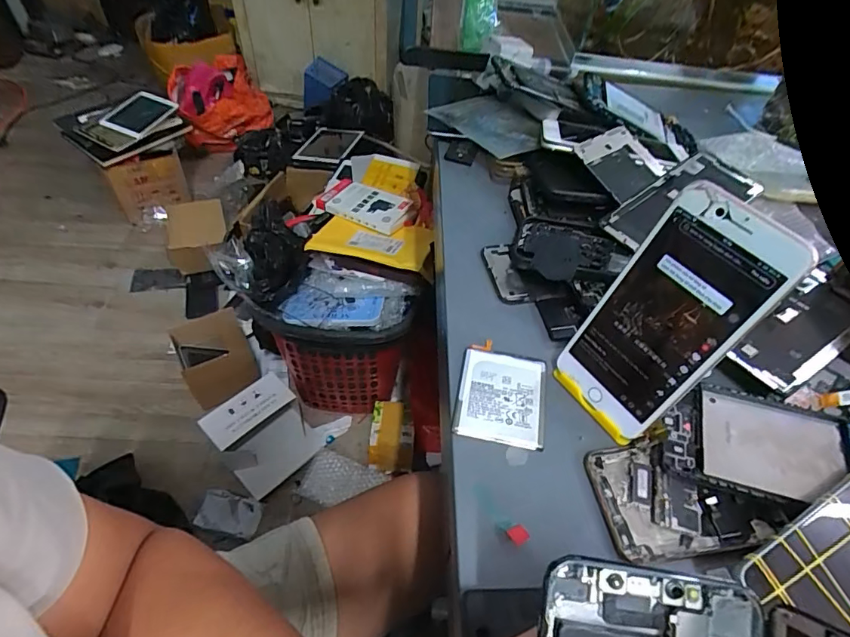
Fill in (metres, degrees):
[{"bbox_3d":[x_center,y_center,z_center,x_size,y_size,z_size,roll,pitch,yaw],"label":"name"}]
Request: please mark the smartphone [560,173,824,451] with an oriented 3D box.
[{"bbox_3d":[0.144,0.004,0.293,0.004,0.161,0.071,-11,51,-40],"label":"smartphone"}]

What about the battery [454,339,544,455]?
[{"bbox_3d":[0.055,0.053,0.339,0.060,0.005,0.073,11,49,4],"label":"battery"}]

